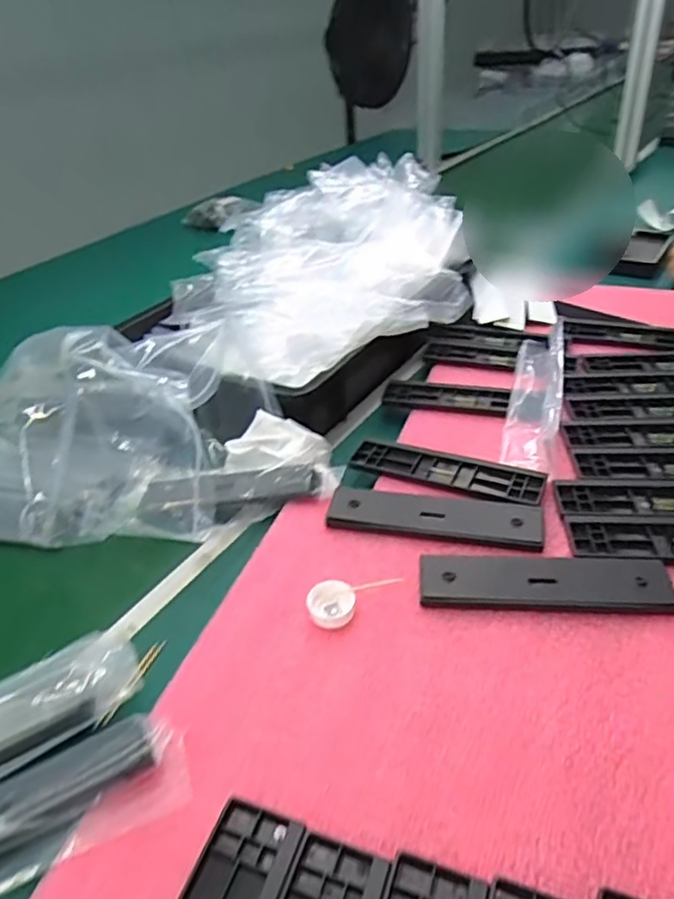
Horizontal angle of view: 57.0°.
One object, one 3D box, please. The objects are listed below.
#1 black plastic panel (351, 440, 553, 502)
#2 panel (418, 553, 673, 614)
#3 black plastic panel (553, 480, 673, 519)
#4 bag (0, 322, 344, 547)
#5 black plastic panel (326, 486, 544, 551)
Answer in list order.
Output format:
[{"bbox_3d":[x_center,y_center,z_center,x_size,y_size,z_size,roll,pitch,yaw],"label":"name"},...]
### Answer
[{"bbox_3d":[0.089,0.017,0.514,0.155,0.011,0.041,11,39,25],"label":"black plastic panel"},{"bbox_3d":[0.135,0.085,0.411,0.157,0.011,0.048,-2,36,8],"label":"panel"},{"bbox_3d":[0.248,0.036,0.462,0.157,0.006,0.045,1,36,11],"label":"black plastic panel"},{"bbox_3d":[-0.208,-0.033,0.542,0.405,0.129,0.194,4,37,16],"label":"bag"},{"bbox_3d":[0.073,0.047,0.467,0.155,0.011,0.047,4,37,16],"label":"black plastic panel"}]

